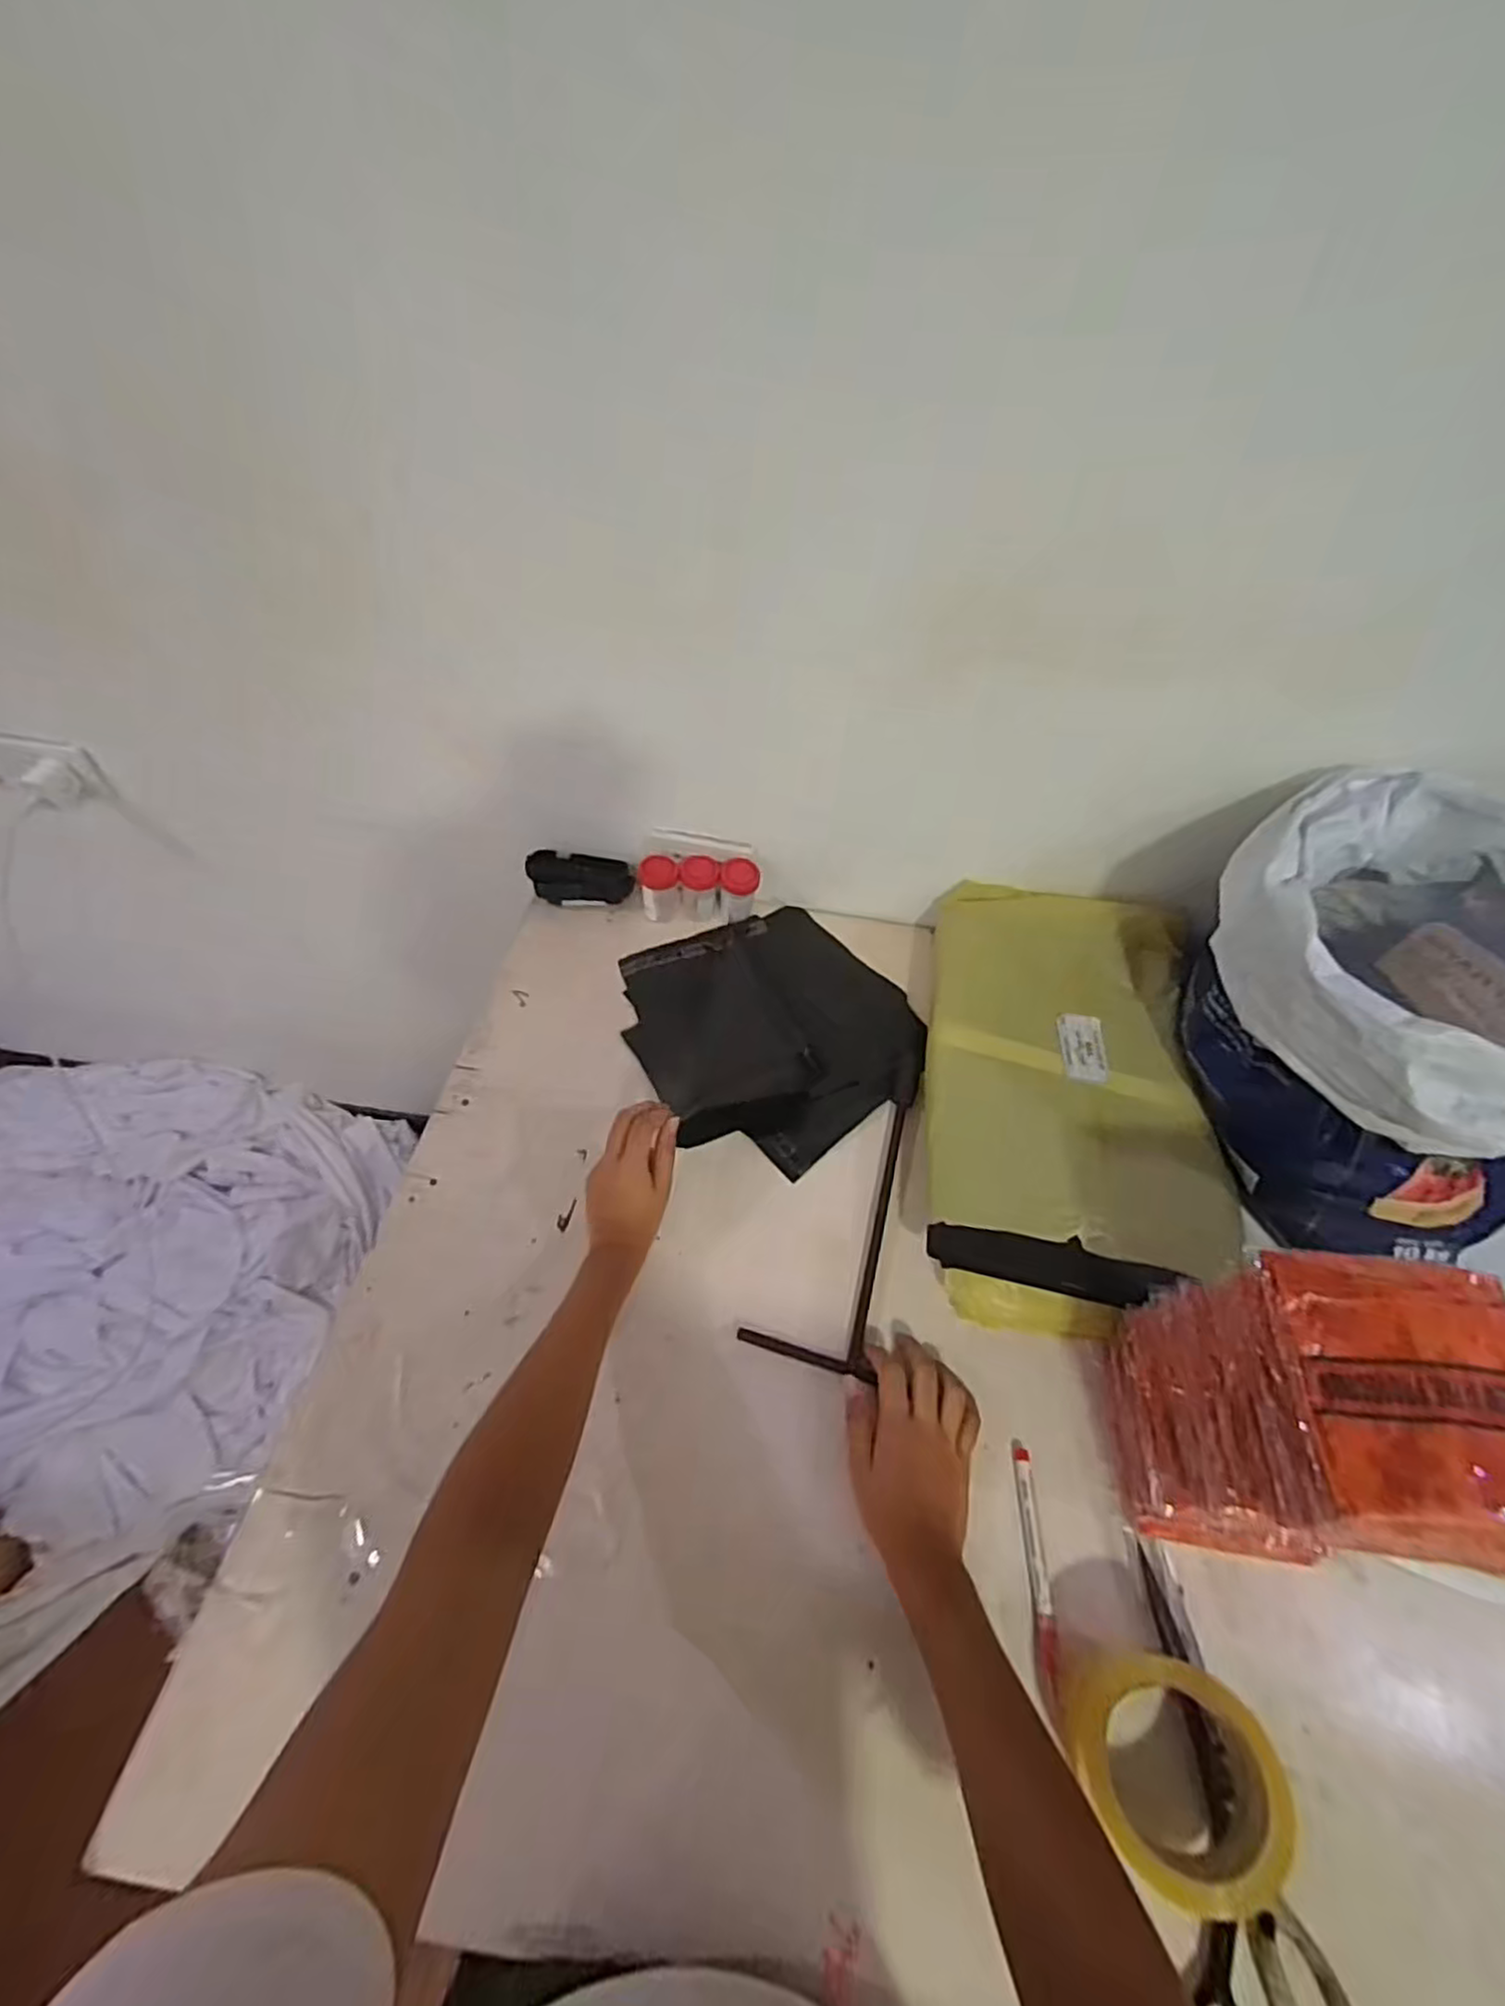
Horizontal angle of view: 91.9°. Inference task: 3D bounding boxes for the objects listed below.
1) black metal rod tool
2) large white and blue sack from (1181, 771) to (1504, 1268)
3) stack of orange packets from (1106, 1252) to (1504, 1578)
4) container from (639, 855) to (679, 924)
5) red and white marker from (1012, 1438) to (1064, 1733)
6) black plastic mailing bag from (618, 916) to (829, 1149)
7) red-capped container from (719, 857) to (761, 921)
[{"bbox_3d":[0.099,0.147,0.659,0.092,0.030,0.353,20,53,9],"label":"black metal rod tool"},{"bbox_3d":[0.529,-0.006,0.597,0.323,0.233,0.311,-35,64,-26],"label":"large white and blue sack"},{"bbox_3d":[0.336,0.265,0.460,0.125,0.237,0.136,8,54,1],"label":"stack of orange packets"},{"bbox_3d":[-0.104,-0.127,0.810,0.041,0.065,0.037,10,54,2],"label":"container"},{"bbox_3d":[0.194,0.386,0.496,0.014,0.009,0.149,7,54,0],"label":"red and white marker"},{"bbox_3d":[-0.038,0.006,0.731,0.162,0.058,0.249,-12,56,-14],"label":"black plastic mailing bag"},{"bbox_3d":[-0.016,-0.125,0.814,0.044,0.072,0.038,4,54,-2],"label":"red-capped container"}]

